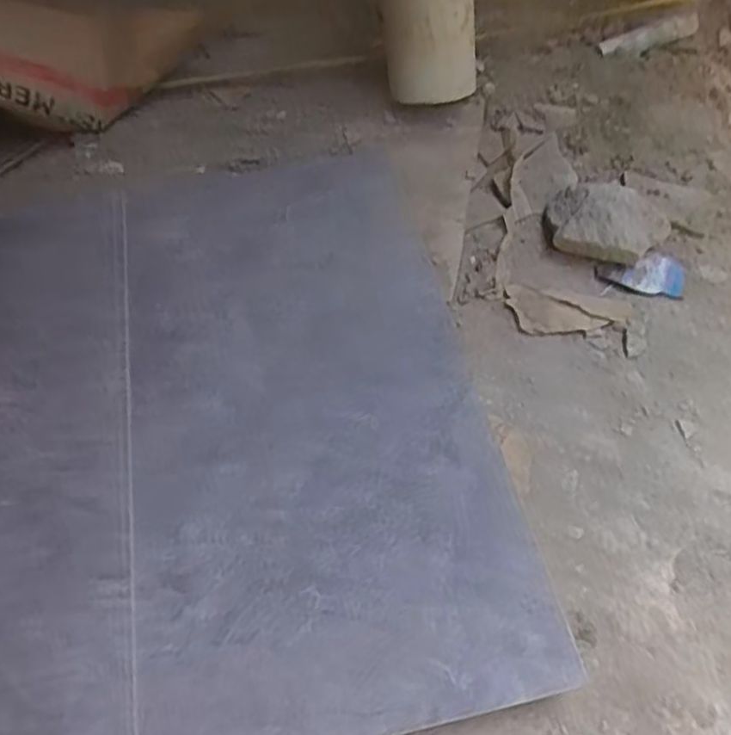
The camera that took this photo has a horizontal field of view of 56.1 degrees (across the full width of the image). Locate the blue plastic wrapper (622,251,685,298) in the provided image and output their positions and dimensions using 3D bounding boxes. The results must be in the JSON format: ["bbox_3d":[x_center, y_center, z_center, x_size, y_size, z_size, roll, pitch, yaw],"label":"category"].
[{"bbox_3d":[0.327,-0.106,0.777,0.071,0.010,0.057,13,59,4],"label":"blue plastic wrapper"}]

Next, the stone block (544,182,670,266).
[{"bbox_3d":[0.275,-0.165,0.770,0.135,0.051,0.081,12,54,0],"label":"stone block"}]

